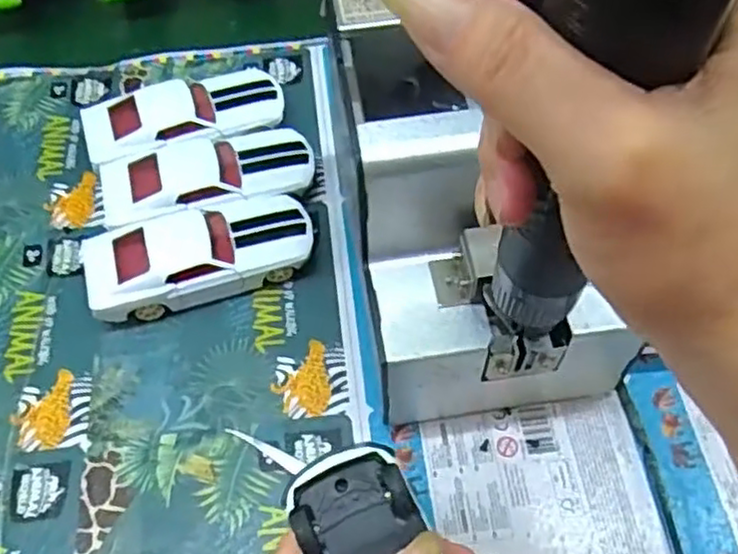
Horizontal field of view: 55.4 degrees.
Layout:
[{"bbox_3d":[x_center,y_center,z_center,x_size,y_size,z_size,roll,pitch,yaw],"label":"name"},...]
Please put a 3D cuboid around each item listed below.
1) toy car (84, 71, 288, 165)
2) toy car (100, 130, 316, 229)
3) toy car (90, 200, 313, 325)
[{"bbox_3d":[-0.119,-0.102,0.464,0.125,0.034,0.056,-15,57,-8],"label":"toy car"},{"bbox_3d":[-0.099,-0.061,0.438,0.127,0.032,0.051,-14,57,-7],"label":"toy car"},{"bbox_3d":[-0.097,-0.013,0.411,0.130,0.035,0.053,-16,59,-8],"label":"toy car"}]

